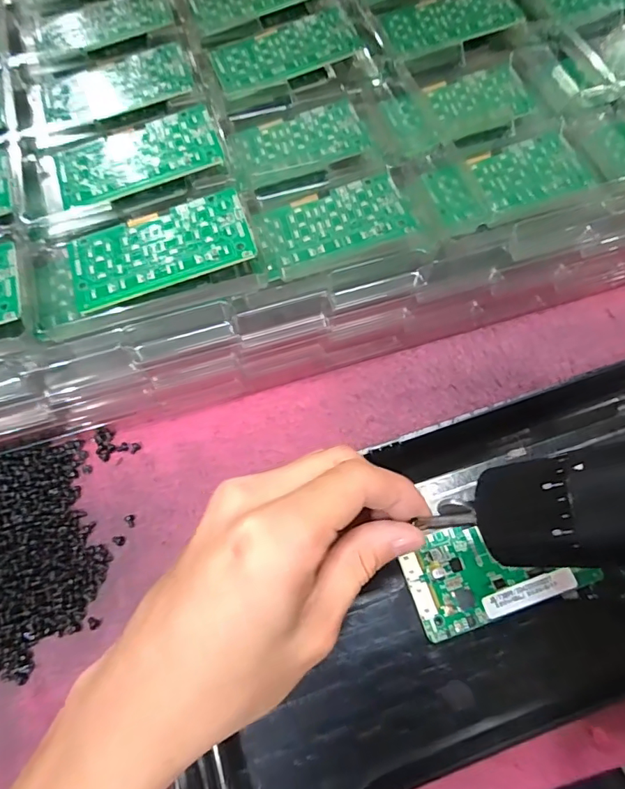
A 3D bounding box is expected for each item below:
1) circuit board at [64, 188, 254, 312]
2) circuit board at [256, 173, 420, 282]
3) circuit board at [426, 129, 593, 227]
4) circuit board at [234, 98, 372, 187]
[{"bbox_3d":[-0.080,-0.077,0.254,0.094,0.004,0.047,-19,69,-2],"label":"circuit board"},{"bbox_3d":[0.011,-0.099,0.276,0.085,0.006,0.048,-18,69,-7],"label":"circuit board"},{"bbox_3d":[0.117,-0.130,0.291,0.093,0.010,0.049,-16,69,-7],"label":"circuit board"},{"bbox_3d":[-0.009,-0.159,0.304,0.081,0.009,0.047,-17,69,-7],"label":"circuit board"}]

